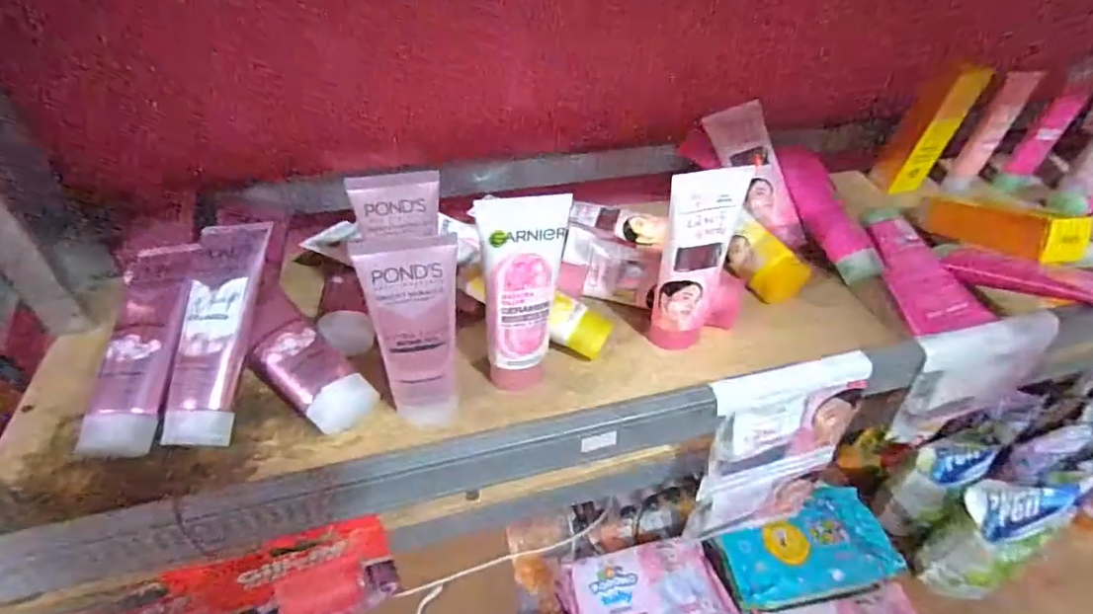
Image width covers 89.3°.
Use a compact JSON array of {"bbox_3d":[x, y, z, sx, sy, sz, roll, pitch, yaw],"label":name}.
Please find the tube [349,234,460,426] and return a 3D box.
[{"bbox_3d":[-0.078,0.019,0.347,0.053,0.131,0.031,-10,45,-13],"label":"tube"}]

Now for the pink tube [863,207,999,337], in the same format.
[{"bbox_3d":[0.349,-0.041,0.520,0.058,0.026,0.170,5,43,3],"label":"pink tube"}]

